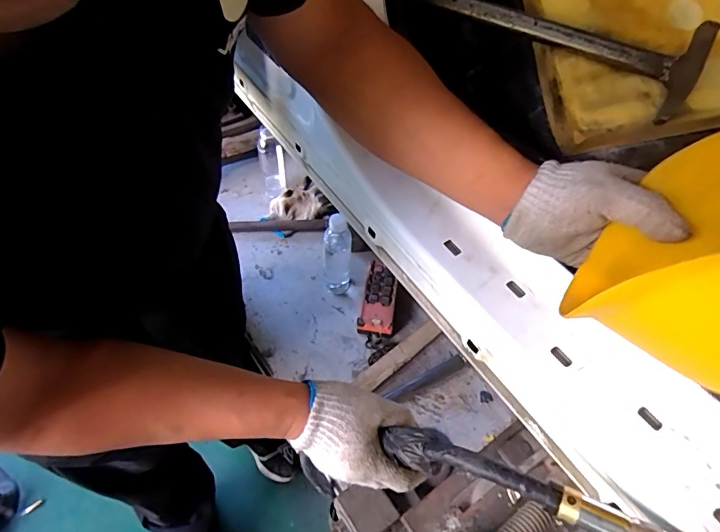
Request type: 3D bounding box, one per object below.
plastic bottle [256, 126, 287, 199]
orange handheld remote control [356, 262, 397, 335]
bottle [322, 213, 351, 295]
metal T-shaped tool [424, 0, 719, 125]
[{"bbox_3d":[-0.208,-0.240,1.067,0.056,0.189,0.069,-5,54,-8],"label":"plastic bottle"},{"bbox_3d":[0.036,0.070,0.943,0.067,0.040,0.161,7,54,1],"label":"orange handheld remote control"},{"bbox_3d":[-0.043,-0.022,0.908,0.066,0.207,0.054,3,54,-2],"label":"bottle"},{"bbox_3d":[0.199,-0.246,0.466,0.291,0.086,0.019,26,16,10],"label":"metal T-shaped tool"}]

